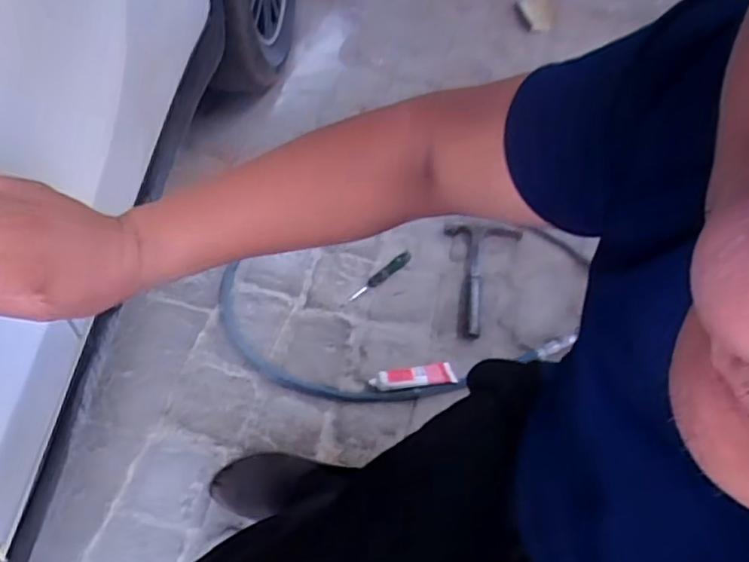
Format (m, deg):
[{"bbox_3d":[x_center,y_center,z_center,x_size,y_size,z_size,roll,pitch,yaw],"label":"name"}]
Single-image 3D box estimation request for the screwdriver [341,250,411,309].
[{"bbox_3d":[0.003,-0.005,1.150,0.168,0.027,0.022,-33,62,-23],"label":"screwdriver"}]

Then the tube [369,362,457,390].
[{"bbox_3d":[0.063,0.159,1.008,0.139,0.020,0.038,-6,55,-6],"label":"tube"}]

